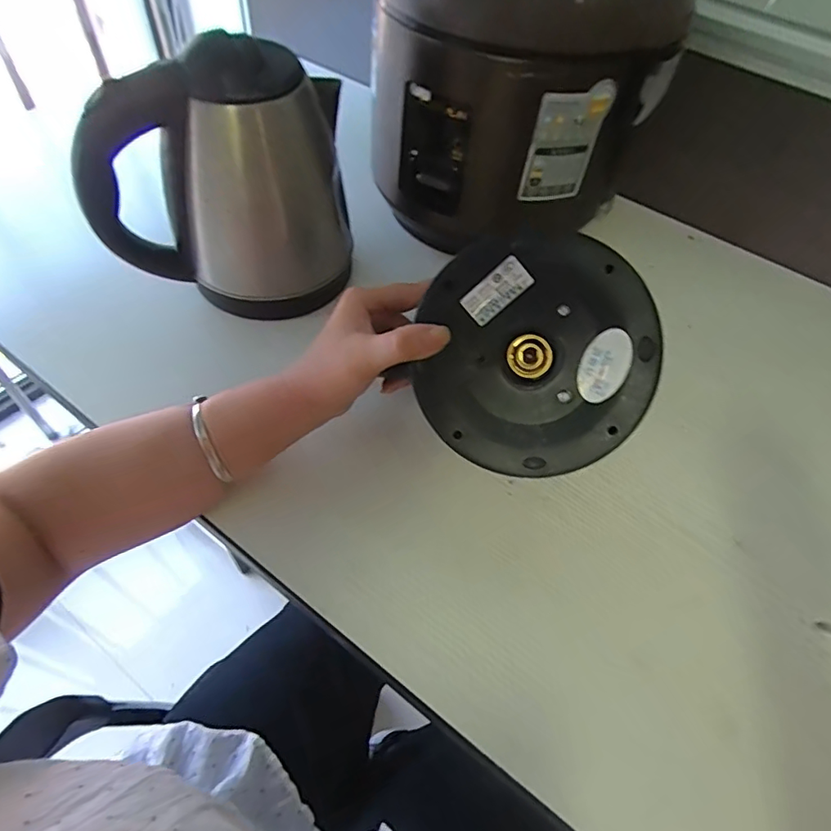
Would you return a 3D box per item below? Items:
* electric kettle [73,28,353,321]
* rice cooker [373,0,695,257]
[{"bbox_3d":[-0.153,-0.190,0.436,0.185,0.192,0.132,8,54,0],"label":"electric kettle"},{"bbox_3d":[0.087,-0.311,0.477,0.226,0.216,0.197,-14,57,-15],"label":"rice cooker"}]

